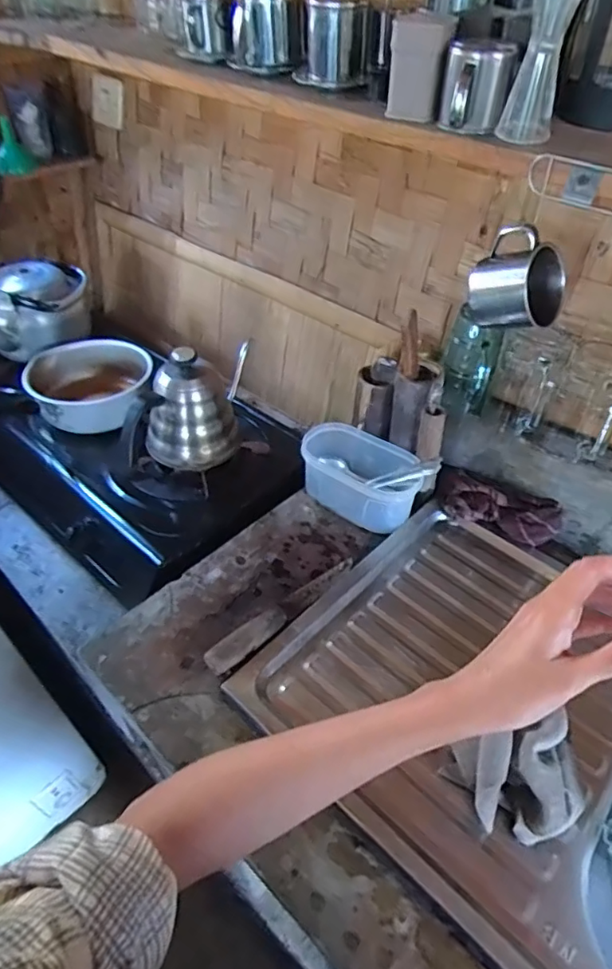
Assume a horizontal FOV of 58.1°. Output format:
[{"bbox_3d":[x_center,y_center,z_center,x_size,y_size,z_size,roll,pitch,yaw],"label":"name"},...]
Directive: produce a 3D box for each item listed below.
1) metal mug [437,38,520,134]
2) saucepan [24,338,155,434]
[{"bbox_3d":[0.151,-0.354,0.492,0.057,0.059,0.084,8,45,8],"label":"metal mug"},{"bbox_3d":[-0.356,-0.160,0.920,0.178,0.088,0.158,-25,50,-23],"label":"saucepan"}]

